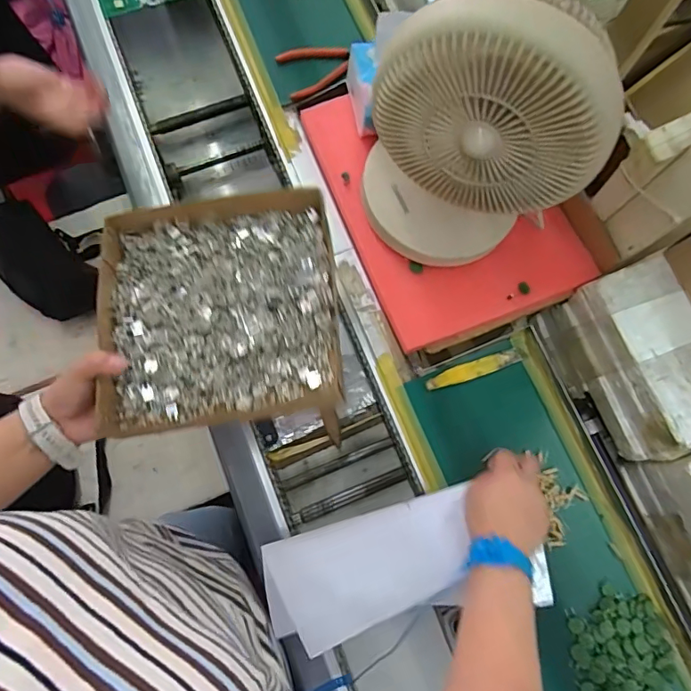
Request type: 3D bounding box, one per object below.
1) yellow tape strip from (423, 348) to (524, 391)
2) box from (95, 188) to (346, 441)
[{"bbox_3d":[0.161,0.030,0.627,0.129,0.010,0.022,-18,78,-6],"label":"yellow tape strip"},{"bbox_3d":[-0.119,-0.037,0.475,0.215,0.040,0.218,-7,77,-4],"label":"box"}]

